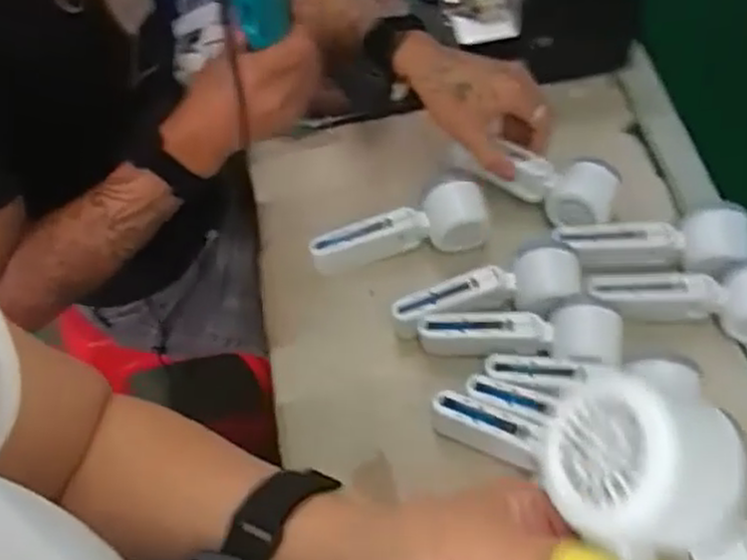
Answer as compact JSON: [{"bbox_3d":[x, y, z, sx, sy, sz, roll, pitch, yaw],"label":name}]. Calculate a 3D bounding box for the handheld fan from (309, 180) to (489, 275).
[{"bbox_3d":[0.023,-0.051,0.719,0.166,0.046,0.052,-8,60,0],"label":"handheld fan"}]

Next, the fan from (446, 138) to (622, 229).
[{"bbox_3d":[0.150,-0.089,0.728,0.160,0.047,0.054,16,61,30],"label":"fan"}]

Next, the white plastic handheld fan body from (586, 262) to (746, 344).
[{"bbox_3d":[0.277,0.015,0.661,0.167,0.056,0.055,5,59,27],"label":"white plastic handheld fan body"}]

